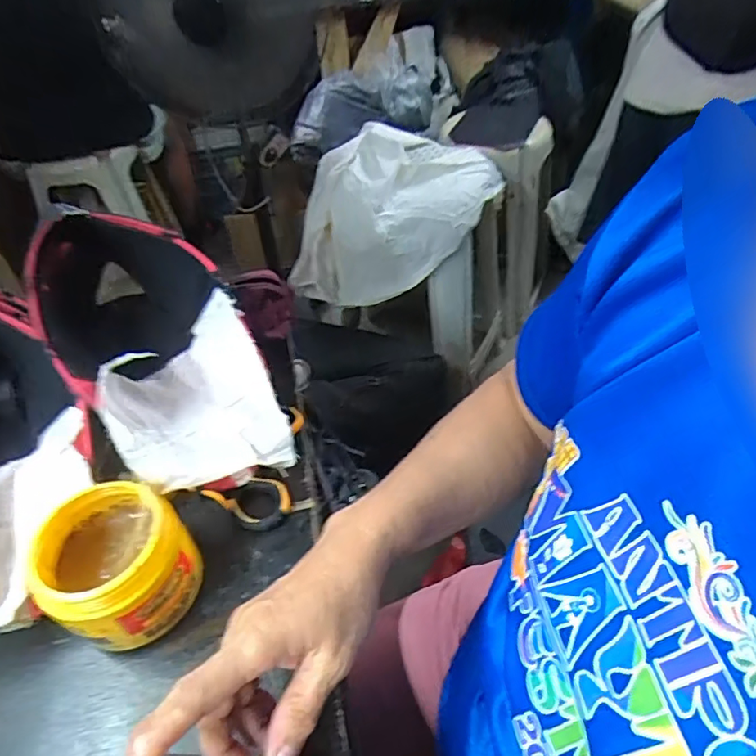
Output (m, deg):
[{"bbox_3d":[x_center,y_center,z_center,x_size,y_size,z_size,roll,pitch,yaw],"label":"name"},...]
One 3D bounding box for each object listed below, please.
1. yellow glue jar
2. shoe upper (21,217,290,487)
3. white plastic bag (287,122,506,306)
[{"bbox_3d":[-0.185,0.135,0.400,0.090,0.088,0.098,-3,46,3],"label":"yellow glue jar"},{"bbox_3d":[-0.192,-0.040,0.464,0.139,0.148,0.266,-30,51,-22],"label":"shoe upper"},{"bbox_3d":[0.025,-0.349,1.171,0.444,0.273,0.259,-10,46,-4],"label":"white plastic bag"}]

